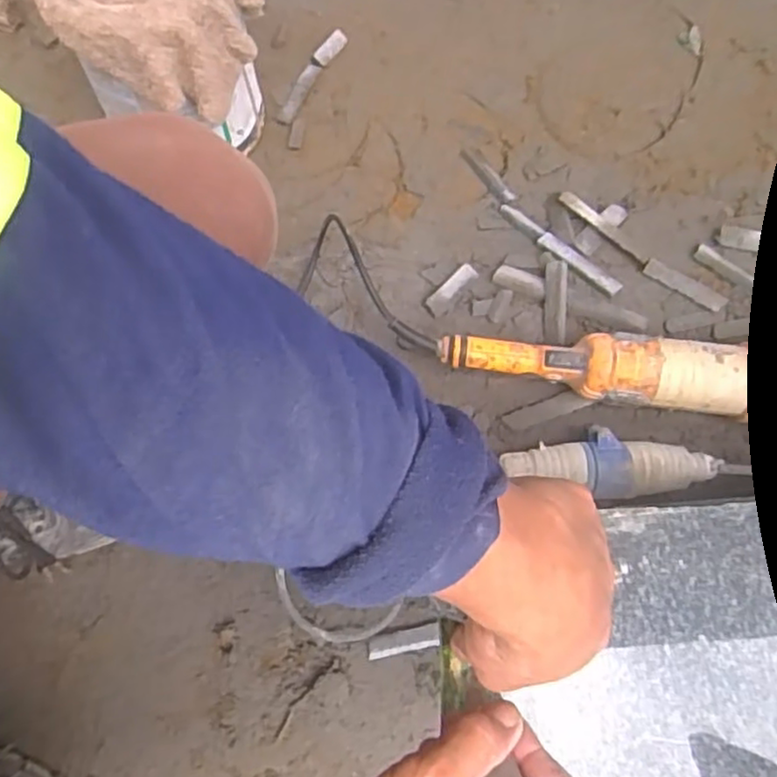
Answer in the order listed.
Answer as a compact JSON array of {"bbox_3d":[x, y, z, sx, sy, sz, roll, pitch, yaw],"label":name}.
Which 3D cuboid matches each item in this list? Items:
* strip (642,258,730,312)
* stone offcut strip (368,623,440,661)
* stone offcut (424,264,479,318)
[{"bbox_3d":[0.307,-0.107,0.702,0.087,0.007,0.020,33,74,9],"label":"strip"},{"bbox_3d":[0.014,0.226,0.604,0.065,0.007,0.019,-10,72,-5],"label":"stone offcut strip"},{"bbox_3d":[0.064,-0.102,0.701,0.017,0.012,0.069,42,76,11],"label":"stone offcut"}]

